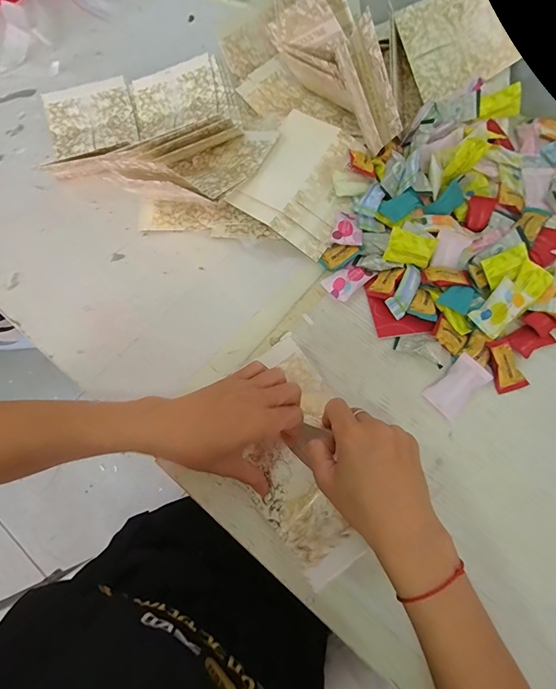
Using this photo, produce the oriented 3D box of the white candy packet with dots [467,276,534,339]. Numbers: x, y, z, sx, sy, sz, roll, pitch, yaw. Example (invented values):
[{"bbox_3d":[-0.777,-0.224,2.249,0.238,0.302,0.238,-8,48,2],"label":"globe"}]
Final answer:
[{"bbox_3d":[0.240,-0.040,0.403,0.060,0.014,0.035,-40,70,-13],"label":"white candy packet with dots"}]

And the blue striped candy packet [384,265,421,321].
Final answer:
[{"bbox_3d":[0.145,-0.061,0.425,0.024,0.020,0.064,31,72,15],"label":"blue striped candy packet"}]

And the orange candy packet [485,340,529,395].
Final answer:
[{"bbox_3d":[0.238,0.022,0.392,0.029,0.011,0.053,-16,86,-4],"label":"orange candy packet"}]

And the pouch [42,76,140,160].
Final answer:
[{"bbox_3d":[-0.281,-0.341,0.560,0.124,0.010,0.106,-13,85,-3],"label":"pouch"}]

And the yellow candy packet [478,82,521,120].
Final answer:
[{"bbox_3d":[0.302,-0.329,0.510,0.056,0.035,0.004,-12,22,4],"label":"yellow candy packet"}]

